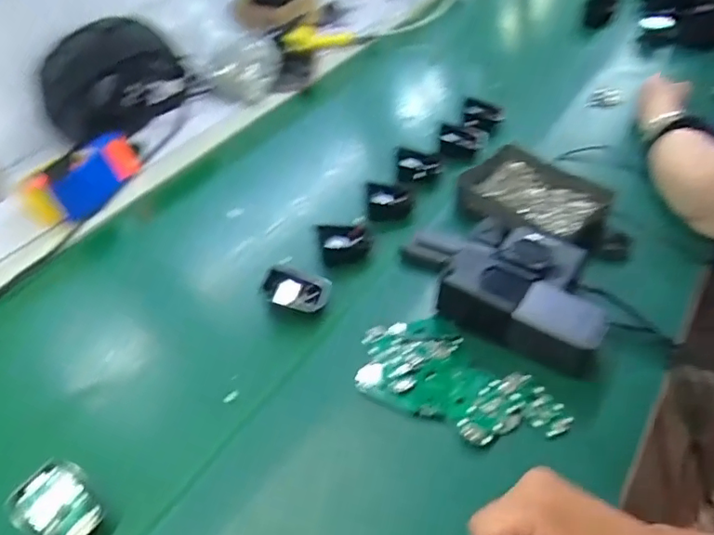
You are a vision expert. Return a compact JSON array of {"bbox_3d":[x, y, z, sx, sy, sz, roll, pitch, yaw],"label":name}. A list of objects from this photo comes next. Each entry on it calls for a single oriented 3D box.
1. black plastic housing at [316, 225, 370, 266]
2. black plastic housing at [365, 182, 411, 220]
[{"bbox_3d":[-0.013,-0.029,0.659,0.057,0.035,0.045,-13,42,-7],"label":"black plastic housing"},{"bbox_3d":[0.040,-0.085,0.706,0.055,0.021,0.057,-4,42,3],"label":"black plastic housing"}]

